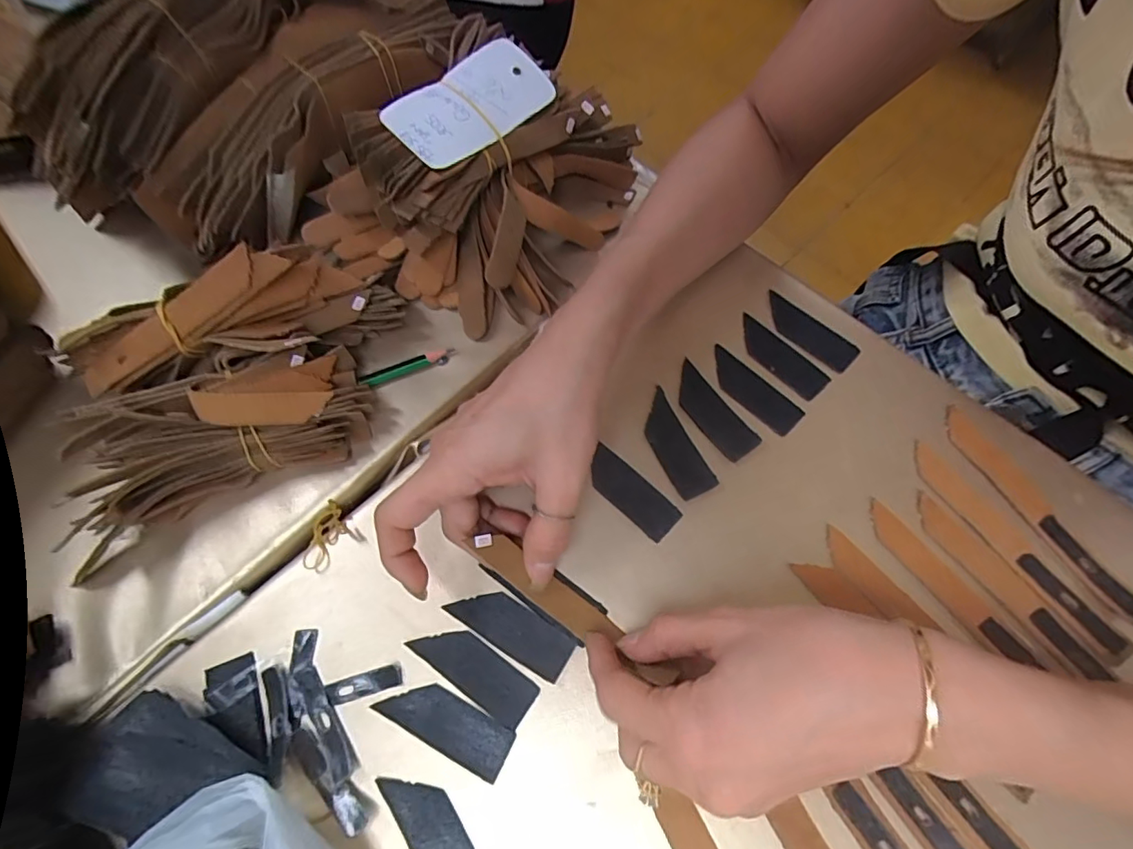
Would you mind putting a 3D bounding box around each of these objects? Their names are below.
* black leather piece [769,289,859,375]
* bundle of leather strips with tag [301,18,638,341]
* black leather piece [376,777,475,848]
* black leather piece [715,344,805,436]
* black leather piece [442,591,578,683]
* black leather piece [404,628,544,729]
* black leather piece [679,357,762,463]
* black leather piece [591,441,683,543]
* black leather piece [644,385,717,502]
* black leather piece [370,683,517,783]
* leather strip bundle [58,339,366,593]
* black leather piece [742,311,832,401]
[{"bbox_3d":[0.152,-0.059,0.334,0.026,0.005,0.064,-41,70,-17],"label":"black leather piece"},{"bbox_3d":[-0.049,-0.168,0.342,0.154,0.082,0.200,29,68,14],"label":"bundle of leather strips with tag"},{"bbox_3d":[-0.057,0.179,0.228,0.023,0.004,0.063,-34,69,-14],"label":"black leather piece"},{"bbox_3d":[0.110,-0.020,0.316,0.024,0.004,0.064,-41,71,-17],"label":"black leather piece"},{"bbox_3d":[-0.027,0.101,0.264,0.063,0.004,0.022,29,68,14],"label":"black leather piece"},{"bbox_3d":[-0.045,0.118,0.256,0.063,0.004,0.023,32,69,15],"label":"black leather piece"},{"bbox_3d":[0.084,-0.009,0.309,0.023,0.004,0.064,-32,68,-13],"label":"black leather piece"},{"bbox_3d":[0.035,0.037,0.291,0.058,0.004,0.023,41,72,18],"label":"black leather piece"},{"bbox_3d":[0.060,0.011,0.302,0.022,0.004,0.066,-24,62,-5],"label":"black leather piece"},{"bbox_3d":[-0.057,0.139,0.246,0.063,0.004,0.022,24,67,12],"label":"black leather piece"},{"bbox_3d":[-0.190,0.008,0.283,0.164,0.048,0.069,-23,66,-10],"label":"leather strip bundle"},{"bbox_3d":[0.131,-0.043,0.325,0.022,0.004,0.063,-40,70,-16],"label":"black leather piece"}]

